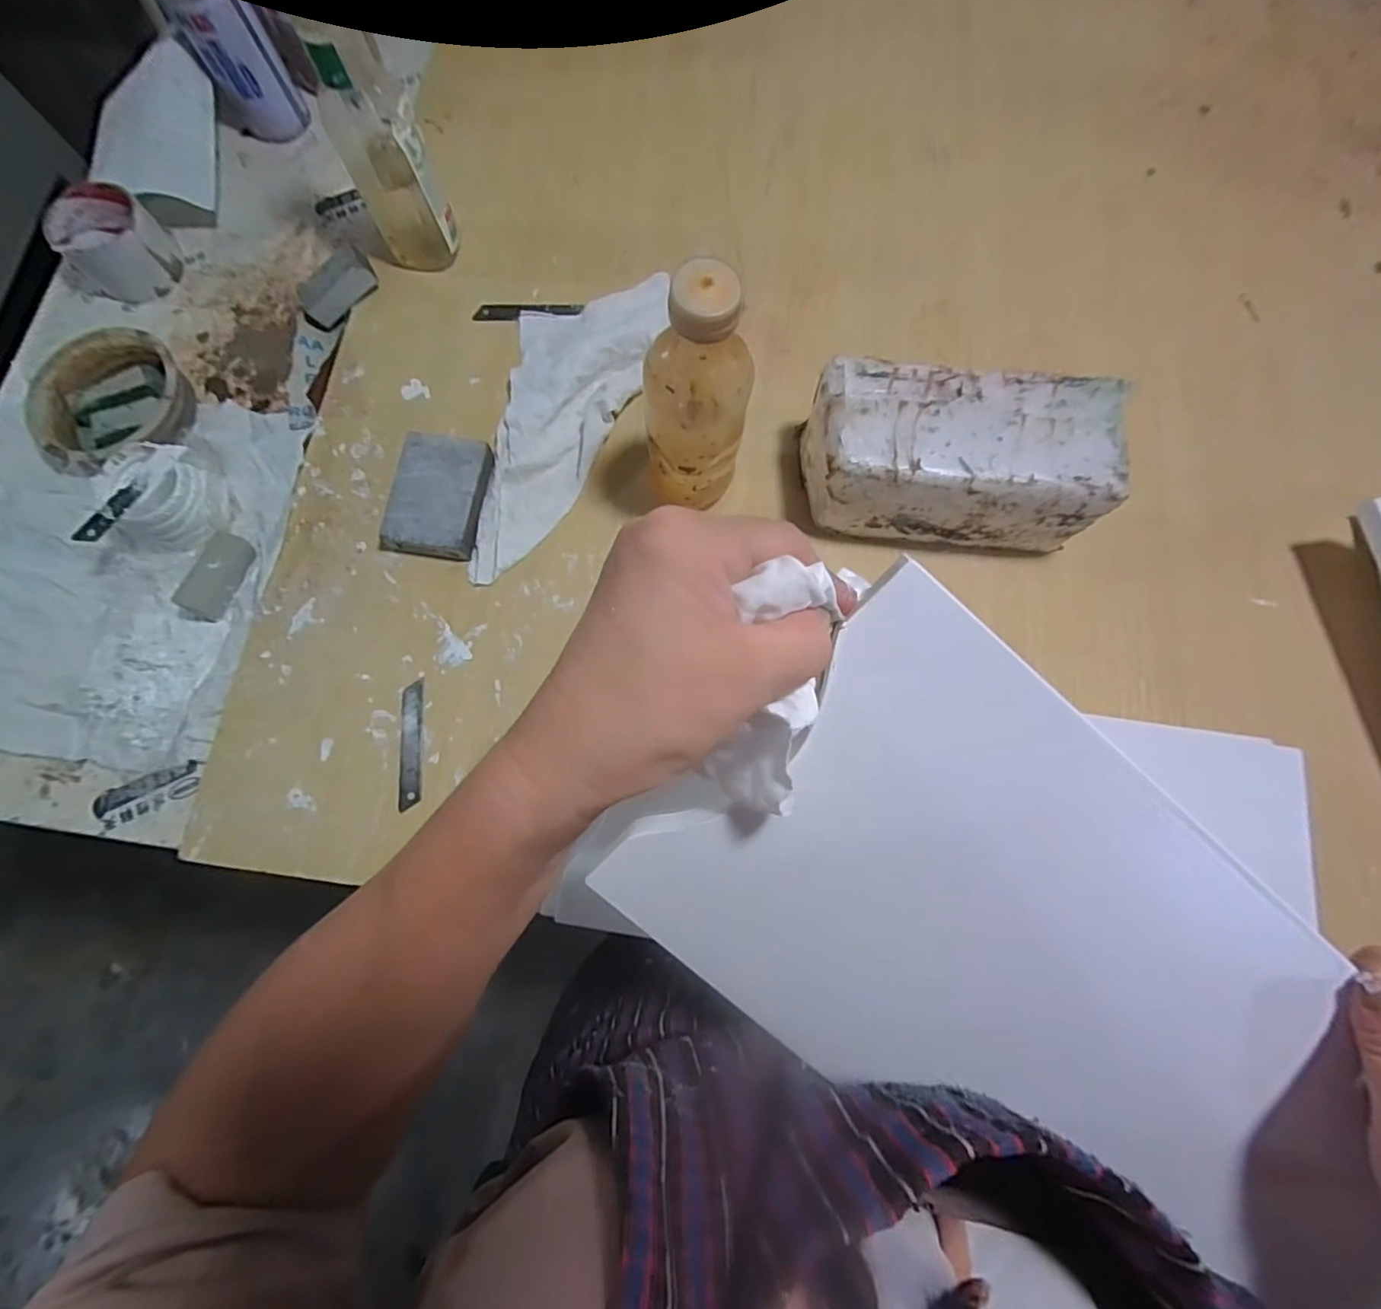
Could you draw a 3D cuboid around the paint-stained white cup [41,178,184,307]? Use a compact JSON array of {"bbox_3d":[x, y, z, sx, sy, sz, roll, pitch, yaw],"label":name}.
[{"bbox_3d":[-0.539,-0.382,0.557,0.088,0.058,0.088,39,79,8],"label":"paint-stained white cup"}]

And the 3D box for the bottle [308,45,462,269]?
[{"bbox_3d":[-0.245,-0.396,0.490,0.064,0.164,0.051,-24,78,-6],"label":"bottle"}]

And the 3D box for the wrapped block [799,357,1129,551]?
[{"bbox_3d":[0.195,-0.148,0.468,0.217,0.103,0.099,5,77,2],"label":"wrapped block"}]

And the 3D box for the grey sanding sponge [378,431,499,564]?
[{"bbox_3d":[-0.208,-0.131,0.496,0.074,0.028,0.098,11,77,2],"label":"grey sanding sponge"}]

